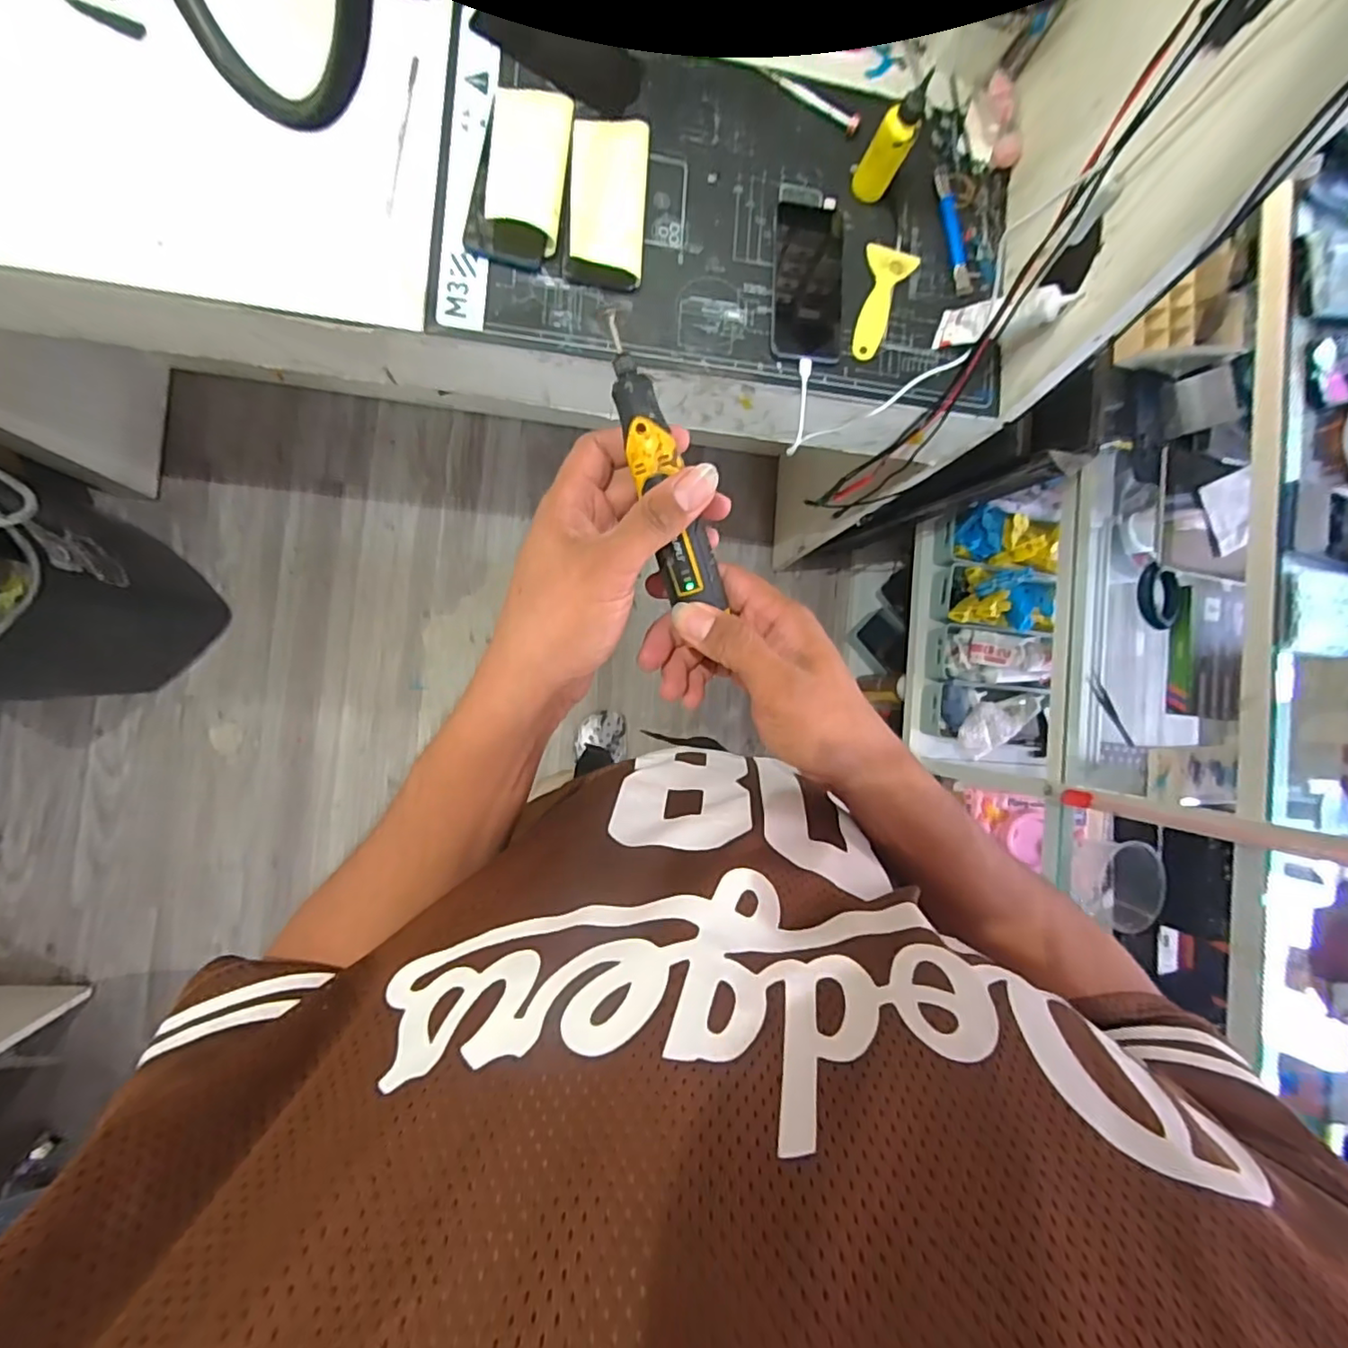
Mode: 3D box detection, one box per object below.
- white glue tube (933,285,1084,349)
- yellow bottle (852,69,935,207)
[{"bbox_3d":[0.318,-0.348,0.593,0.028,0.126,0.039,22,84,-43],"label":"white glue tube"},{"bbox_3d":[0.204,-0.497,0.573,0.036,0.107,0.028,34,83,-7],"label":"yellow bottle"}]

